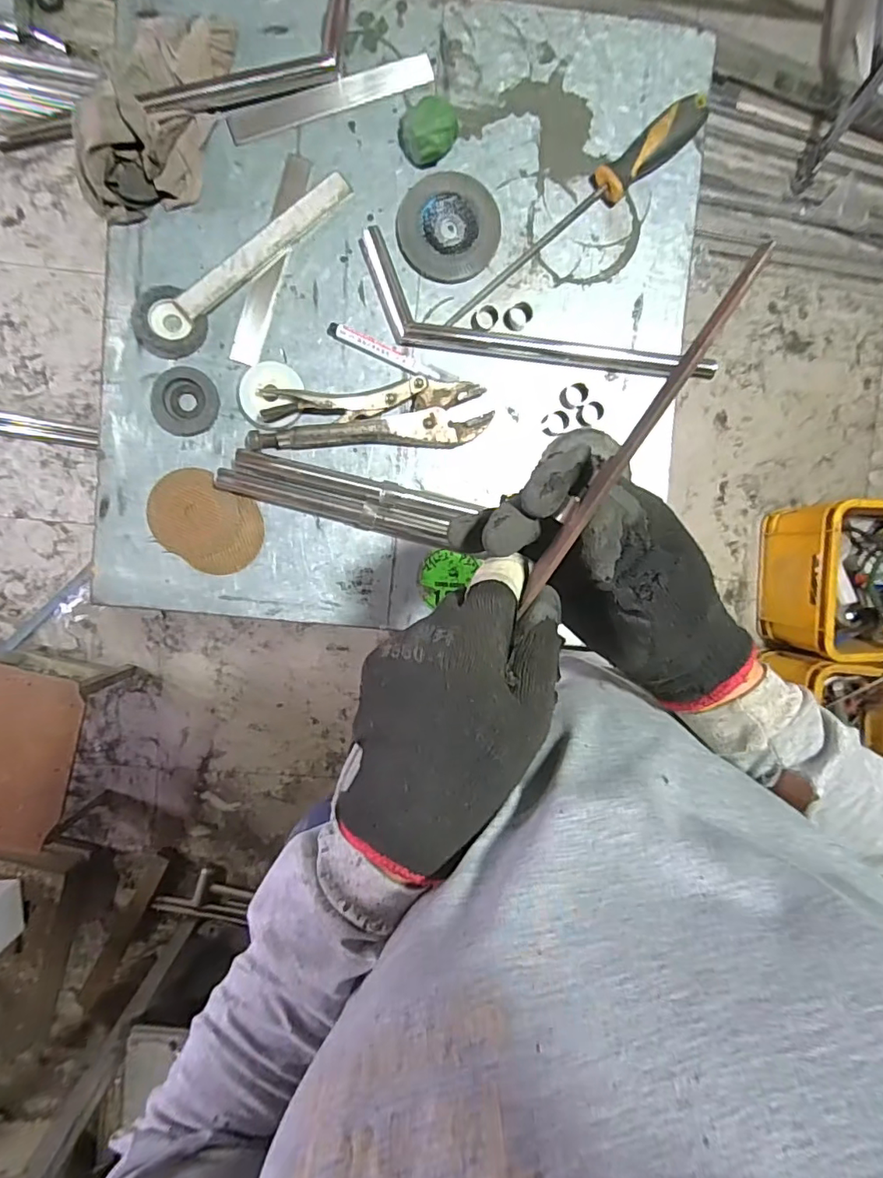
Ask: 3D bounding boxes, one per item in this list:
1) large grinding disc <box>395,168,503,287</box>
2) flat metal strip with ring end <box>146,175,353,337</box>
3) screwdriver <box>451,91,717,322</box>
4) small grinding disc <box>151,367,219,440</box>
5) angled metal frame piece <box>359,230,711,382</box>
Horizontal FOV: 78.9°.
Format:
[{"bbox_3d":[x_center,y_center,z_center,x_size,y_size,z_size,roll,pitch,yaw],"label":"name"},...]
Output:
[{"bbox_3d":[0.007,-0.341,0.505,0.092,0.009,0.096,0,94,-4],"label":"large grinding disc"},{"bbox_3d":[-0.175,-0.307,0.492,0.219,0.012,0.029,-40,95,0],"label":"flat metal strip with ring end"},{"bbox_3d":[0.124,-0.348,0.498,0.294,0.030,0.034,-42,95,0],"label":"screwdriver"},{"bbox_3d":[-0.240,-0.175,0.503,0.059,0.009,0.061,0,94,-4],"label":"small grinding disc"},{"bbox_3d":[0.085,-0.236,0.512,0.348,0.014,0.081,19,92,-5],"label":"angled metal frame piece"}]

